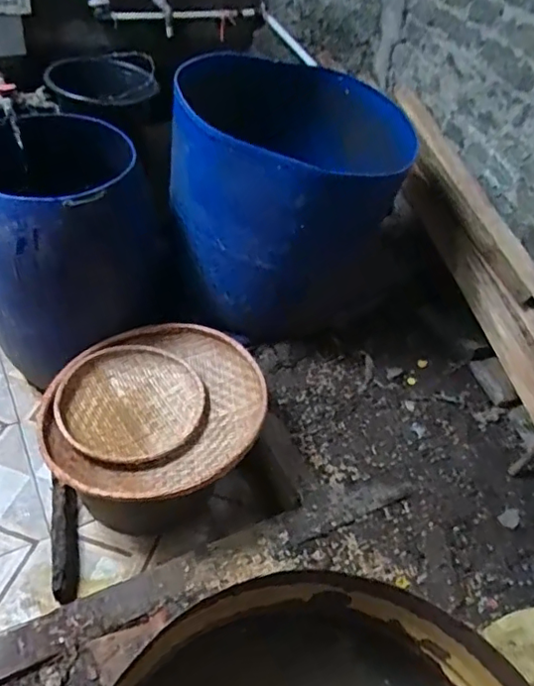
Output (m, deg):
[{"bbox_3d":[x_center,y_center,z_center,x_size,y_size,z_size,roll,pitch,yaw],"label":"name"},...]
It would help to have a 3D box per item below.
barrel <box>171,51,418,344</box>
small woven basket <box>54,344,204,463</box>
[{"bbox_3d":[0.070,-0.392,1.699,0.581,0.713,0.539,18,47,5],"label":"barrel"},{"bbox_3d":[-0.350,0.153,1.487,0.354,0.108,0.331,1,47,-1],"label":"small woven basket"}]

